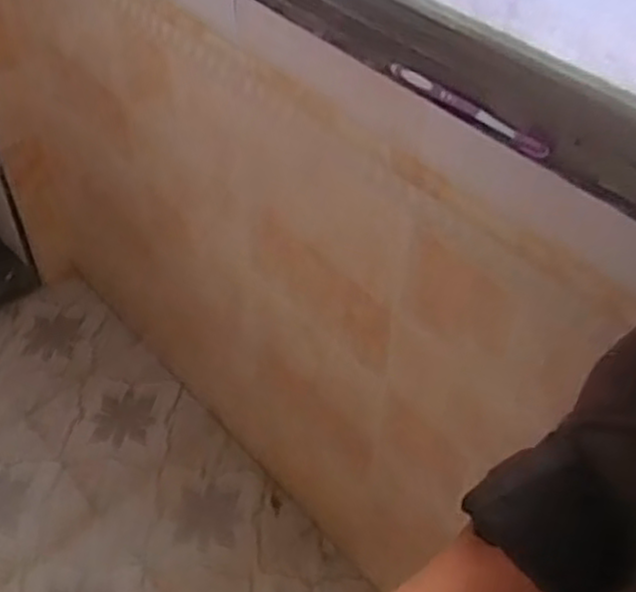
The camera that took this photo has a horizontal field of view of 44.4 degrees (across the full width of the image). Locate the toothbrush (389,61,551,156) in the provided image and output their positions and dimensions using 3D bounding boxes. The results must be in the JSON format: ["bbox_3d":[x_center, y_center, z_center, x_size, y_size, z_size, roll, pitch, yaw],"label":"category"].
[{"bbox_3d":[0.133,-0.170,0.704,0.010,0.012,0.180,-34,56,-28],"label":"toothbrush"}]

